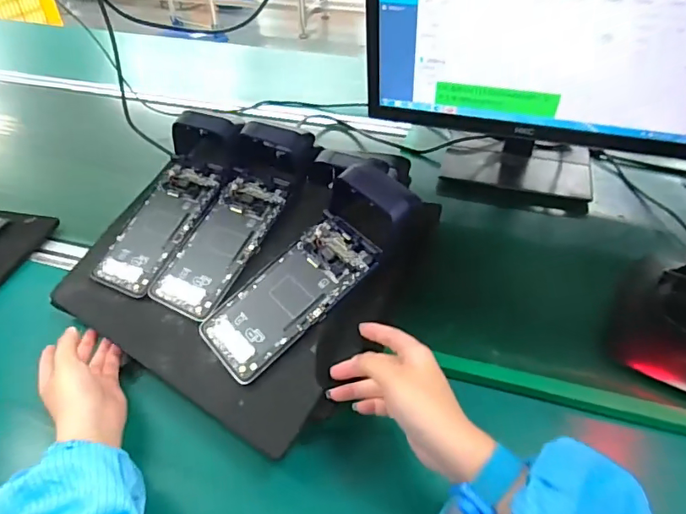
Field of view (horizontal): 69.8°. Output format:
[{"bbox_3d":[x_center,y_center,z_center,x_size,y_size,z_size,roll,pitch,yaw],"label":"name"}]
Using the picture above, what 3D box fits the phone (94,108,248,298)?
[{"bbox_3d":[-0.188,-0.060,0.535,0.093,0.047,0.214,19,73,23],"label":"phone"}]

